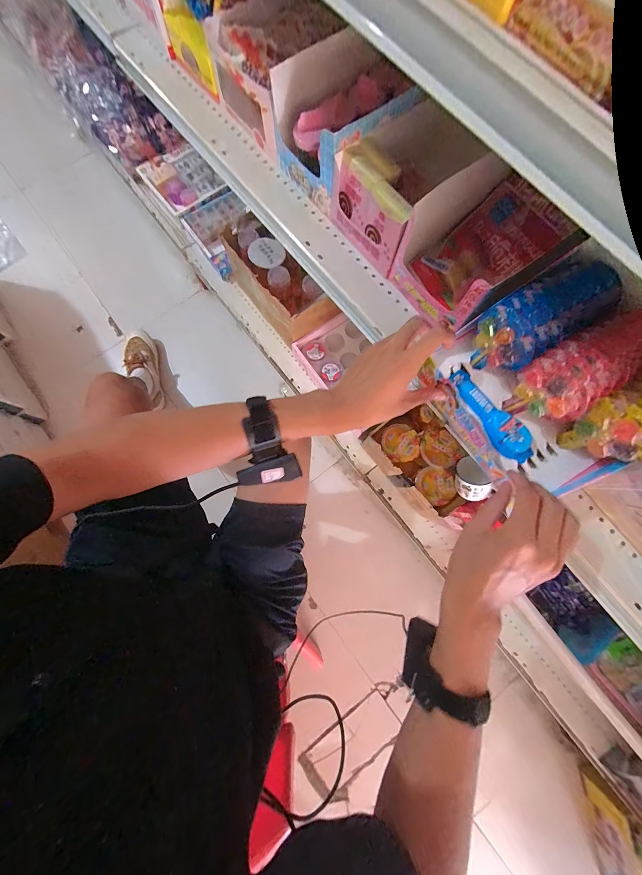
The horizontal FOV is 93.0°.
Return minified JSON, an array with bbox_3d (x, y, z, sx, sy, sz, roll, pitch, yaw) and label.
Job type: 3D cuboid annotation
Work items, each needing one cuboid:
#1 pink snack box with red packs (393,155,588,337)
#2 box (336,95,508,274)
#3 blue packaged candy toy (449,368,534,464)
[{"bbox_3d":[0.215,-0.252,0.398,0.205,0.106,0.134,-33,81,-7],"label":"pink snack box with red packs"},{"bbox_3d":[0.130,-0.350,0.416,0.195,0.107,0.149,-36,82,-8],"label":"box"},{"bbox_3d":[0.196,-0.025,0.352,0.037,0.015,0.125,-38,82,-8],"label":"blue packaged candy toy"}]

